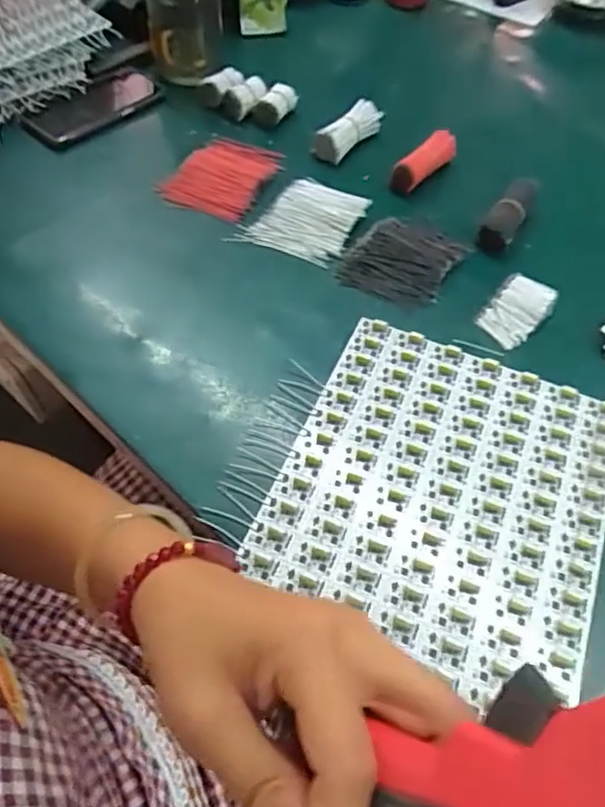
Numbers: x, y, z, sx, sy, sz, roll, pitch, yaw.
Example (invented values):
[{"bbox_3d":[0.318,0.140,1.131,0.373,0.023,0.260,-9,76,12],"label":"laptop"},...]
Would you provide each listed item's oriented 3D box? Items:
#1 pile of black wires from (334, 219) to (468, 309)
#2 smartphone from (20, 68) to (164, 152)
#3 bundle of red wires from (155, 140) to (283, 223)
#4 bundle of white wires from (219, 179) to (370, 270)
[{"bbox_3d":[0.100,-0.148,0.630,0.107,0.015,0.102,21,59,11],"label":"pile of black wires"},{"bbox_3d":[-0.245,-0.352,0.746,0.165,0.013,0.074,-38,78,-15],"label":"smartphone"},{"bbox_3d":[-0.088,-0.258,0.695,0.098,0.027,0.129,22,59,12],"label":"bundle of red wires"},{"bbox_3d":[0.003,-0.199,0.664,0.109,0.016,0.123,25,60,14],"label":"bundle of white wires"}]

